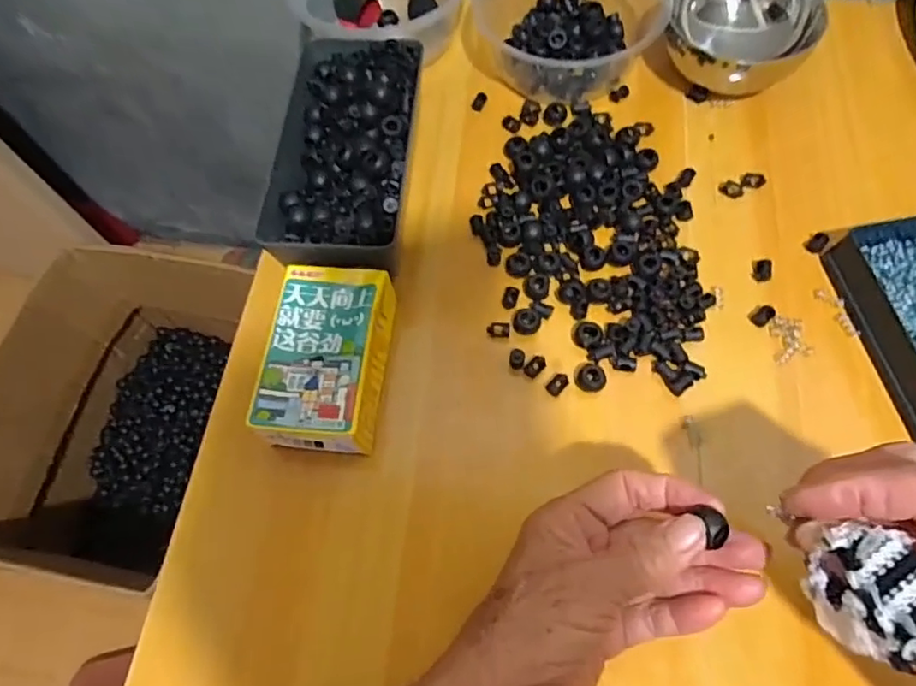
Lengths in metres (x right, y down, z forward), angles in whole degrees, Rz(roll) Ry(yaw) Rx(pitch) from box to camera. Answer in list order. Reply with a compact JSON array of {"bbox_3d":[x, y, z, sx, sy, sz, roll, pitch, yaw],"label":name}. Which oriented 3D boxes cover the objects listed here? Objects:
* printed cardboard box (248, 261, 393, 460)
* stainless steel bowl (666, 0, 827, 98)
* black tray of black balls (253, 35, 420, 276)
[{"bbox_3d":[-0.079,0.009,0.357,0.064,0.044,0.105,5,66,4],"label":"printed cardboard box"},{"bbox_3d":[0.207,-0.228,0.440,0.103,0.066,0.086,27,69,13],"label":"stainless steel bowl"},{"bbox_3d":[-0.077,-0.128,0.414,0.096,0.053,0.191,3,66,3],"label":"black tray of black balls"}]

